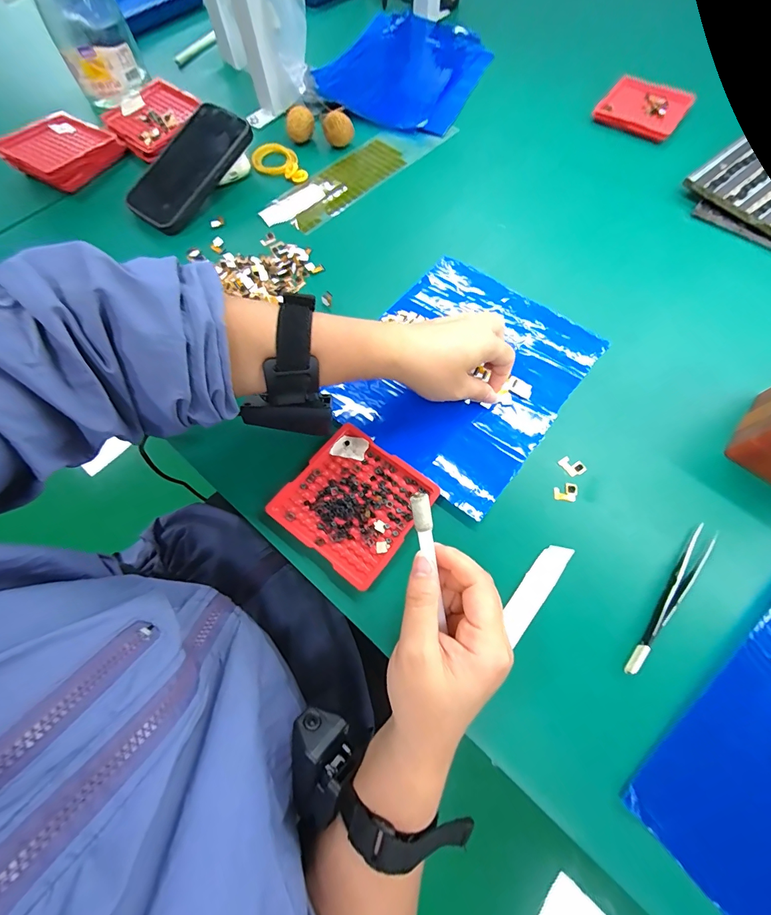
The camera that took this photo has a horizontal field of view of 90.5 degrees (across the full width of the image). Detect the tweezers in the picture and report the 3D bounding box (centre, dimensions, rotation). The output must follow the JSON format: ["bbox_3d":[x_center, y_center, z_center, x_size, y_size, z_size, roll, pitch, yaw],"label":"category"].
[{"bbox_3d":[0.205,0.098,0.273,0.014,0.005,0.128,41,71,15],"label":"tweezers"}]

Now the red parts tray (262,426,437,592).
[{"bbox_3d":[-0.024,0.034,0.303,0.098,0.006,0.098,36,70,14],"label":"red parts tray"}]

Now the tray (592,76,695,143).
[{"bbox_3d":[0.344,-0.466,0.507,0.099,0.019,0.100,34,69,13],"label":"tray"}]

